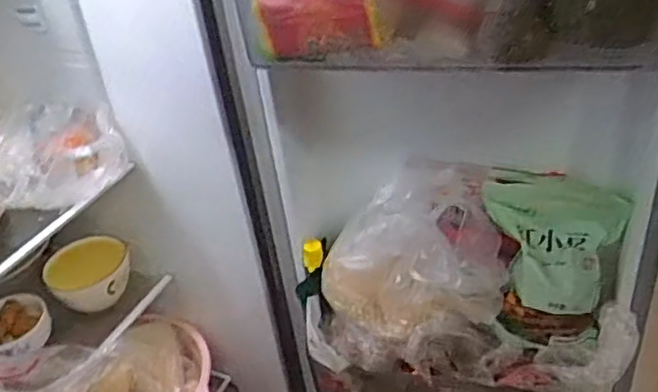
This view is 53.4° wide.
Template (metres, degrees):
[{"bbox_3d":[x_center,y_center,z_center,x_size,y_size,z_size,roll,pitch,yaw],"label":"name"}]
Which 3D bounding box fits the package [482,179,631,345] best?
[{"bbox_3d":[0.242,0.068,0.724,0.145,0.186,0.051,5,0,13],"label":"package"}]

